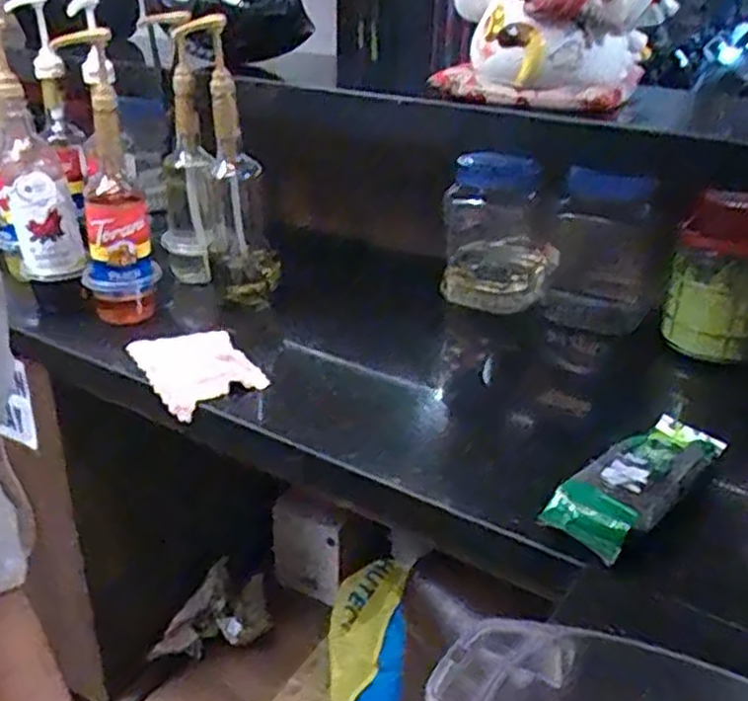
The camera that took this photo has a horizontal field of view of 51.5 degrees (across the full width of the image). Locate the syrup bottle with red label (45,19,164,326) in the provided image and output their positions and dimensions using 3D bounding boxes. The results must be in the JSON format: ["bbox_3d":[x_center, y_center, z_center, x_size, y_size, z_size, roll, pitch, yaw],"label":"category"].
[{"bbox_3d":[-0.339,-0.216,0.996,0.087,0.351,0.092,-4,27,-12],"label":"syrup bottle with red label"}]

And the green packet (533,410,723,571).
[{"bbox_3d":[0.248,0.119,0.720,0.082,0.039,0.216,24,34,38],"label":"green packet"}]

